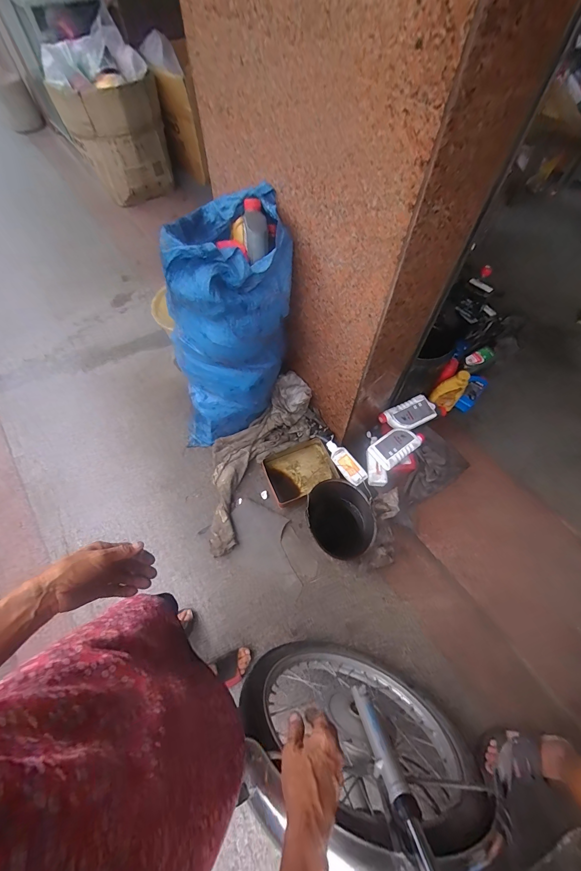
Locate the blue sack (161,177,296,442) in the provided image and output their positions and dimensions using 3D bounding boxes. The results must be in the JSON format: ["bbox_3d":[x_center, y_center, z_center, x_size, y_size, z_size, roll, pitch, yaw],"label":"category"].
[{"bbox_3d":[-0.210,-0.326,1.145,0.402,0.729,0.377,2,61,1],"label":"blue sack"}]

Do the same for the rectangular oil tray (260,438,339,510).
[{"bbox_3d":[0.040,0.145,1.342,0.259,0.053,0.216,-20,64,-12],"label":"rectangular oil tray"}]

